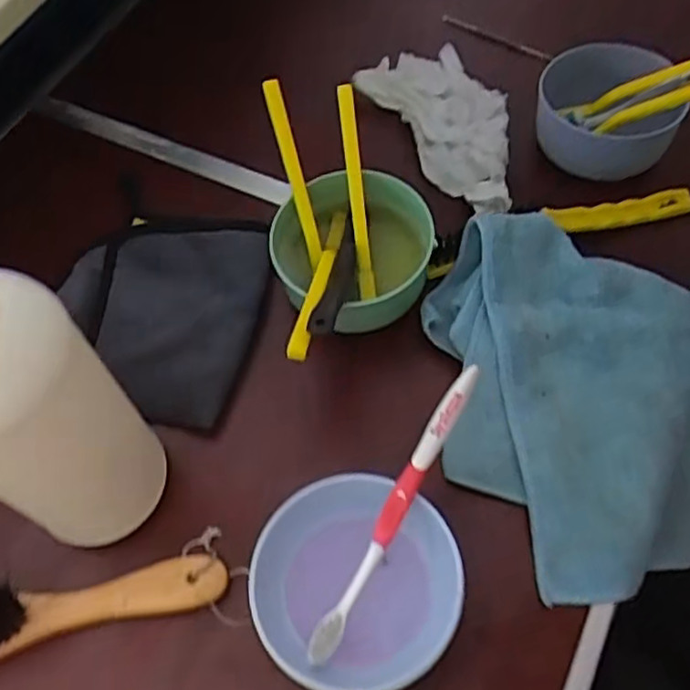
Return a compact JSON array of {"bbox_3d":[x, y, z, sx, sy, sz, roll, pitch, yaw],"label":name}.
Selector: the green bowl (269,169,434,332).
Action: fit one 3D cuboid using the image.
[{"bbox_3d":[0.006,-0.062,0.512,0.111,0.080,0.117,-1,60,1],"label":"green bowl"}]

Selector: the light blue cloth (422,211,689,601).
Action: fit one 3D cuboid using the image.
[{"bbox_3d":[0.168,0.026,0.460,0.209,0.075,0.225,-4,60,-1],"label":"light blue cloth"}]

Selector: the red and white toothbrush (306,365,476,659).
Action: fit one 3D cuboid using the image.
[{"bbox_3d":[0.028,0.091,0.388,0.013,0.016,0.179,28,88,16],"label":"red and white toothbrush"}]

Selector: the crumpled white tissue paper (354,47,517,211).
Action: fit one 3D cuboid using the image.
[{"bbox_3d":[0.100,-0.186,0.583,0.096,0.028,0.185,-27,63,-13],"label":"crumpled white tissue paper"}]

